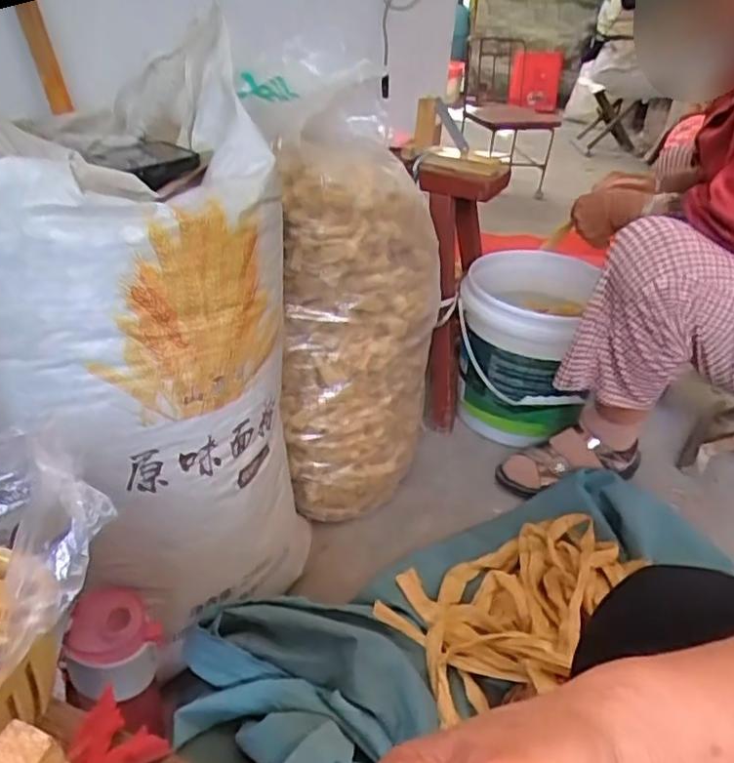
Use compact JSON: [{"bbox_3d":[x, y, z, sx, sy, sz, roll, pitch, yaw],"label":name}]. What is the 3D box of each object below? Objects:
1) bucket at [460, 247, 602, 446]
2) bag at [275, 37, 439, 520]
[{"bbox_3d":[0.270,-0.052,1.157,0.222,0.278,0.231,14,33,15],"label":"bucket"},{"bbox_3d":[-0.012,-0.114,0.935,0.221,0.519,0.303,5,32,2],"label":"bag"}]

